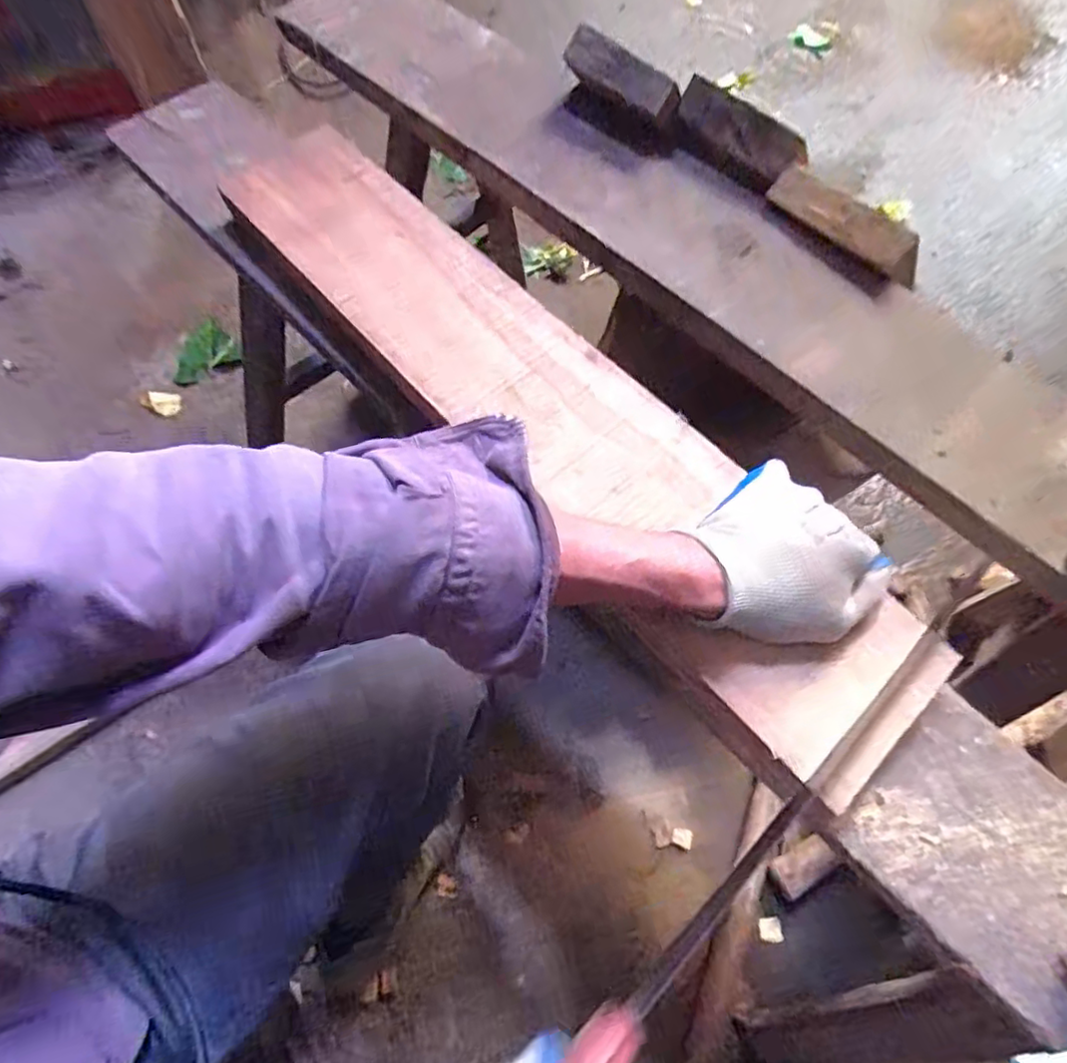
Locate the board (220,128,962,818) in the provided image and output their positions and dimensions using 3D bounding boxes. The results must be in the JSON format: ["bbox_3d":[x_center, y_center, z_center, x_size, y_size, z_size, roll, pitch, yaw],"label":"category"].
[{"bbox_3d":[-0.024,-0.118,0.485,0.141,0.042,0.698,-39,71,-16],"label":"board"}]

